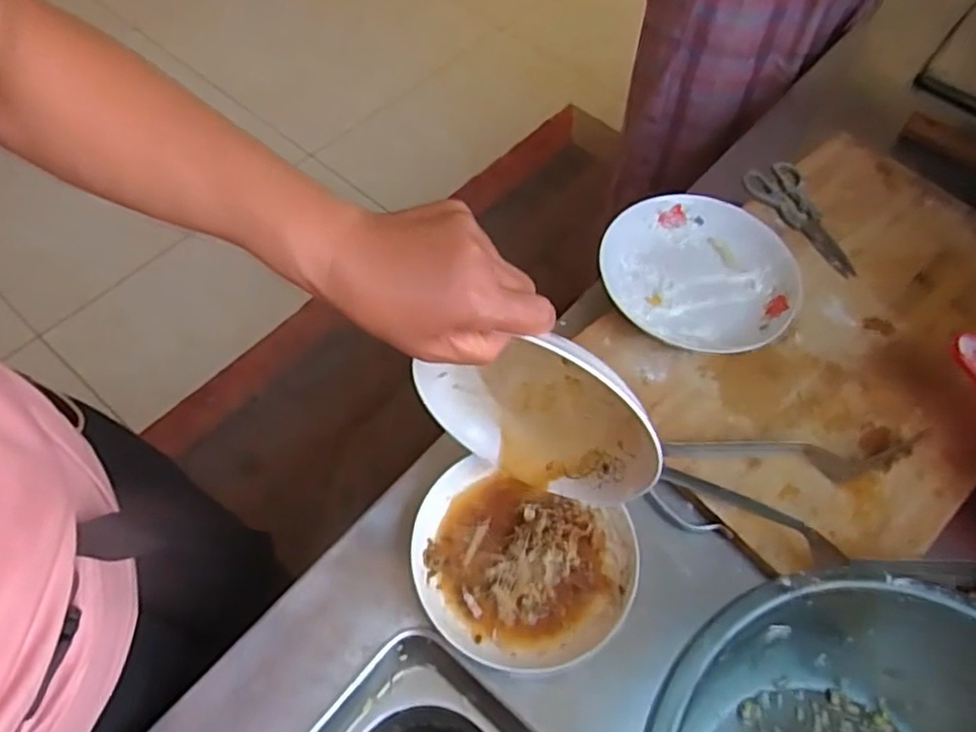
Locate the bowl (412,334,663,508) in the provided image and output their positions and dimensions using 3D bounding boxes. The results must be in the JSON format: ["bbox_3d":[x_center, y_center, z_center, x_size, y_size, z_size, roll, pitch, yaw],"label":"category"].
[{"bbox_3d":[0.032,0.031,0.460,0.167,0.141,0.036,24,60,12],"label":"bowl"}]

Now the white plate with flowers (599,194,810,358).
[{"bbox_3d":[0.206,-0.089,0.667,0.181,0.039,0.174,1,58,-1],"label":"white plate with flowers"}]

